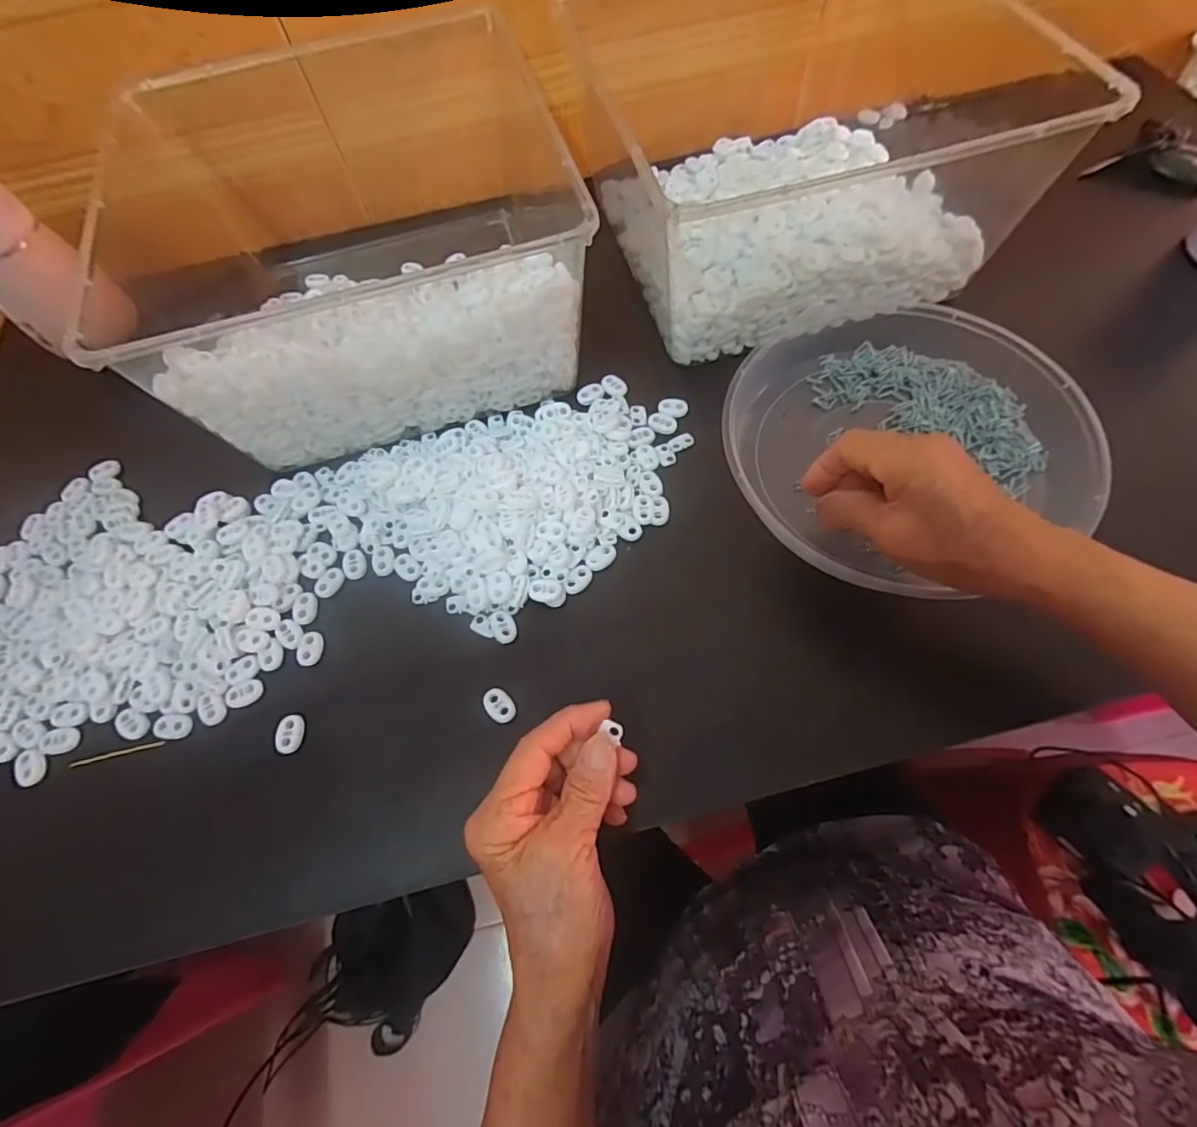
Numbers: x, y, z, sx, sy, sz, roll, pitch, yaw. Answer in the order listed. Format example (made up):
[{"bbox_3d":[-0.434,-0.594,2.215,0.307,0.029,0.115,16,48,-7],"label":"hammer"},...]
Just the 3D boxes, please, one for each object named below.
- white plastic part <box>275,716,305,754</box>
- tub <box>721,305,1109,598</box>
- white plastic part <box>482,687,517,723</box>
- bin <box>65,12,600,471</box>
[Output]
[{"bbox_3d":[-0.189,0.104,0.338,0.011,0.009,0.023,-3,65,2],"label":"white plastic part"},{"bbox_3d":[0.202,-0.092,0.385,0.230,0.045,0.227,-2,66,3],"label":"tub"},{"bbox_3d":[-0.061,0.088,0.341,0.016,0.006,0.023,-37,68,-12],"label":"white plastic part"},{"bbox_3d":[-0.164,-0.259,0.430,0.312,0.123,0.314,-17,66,-3],"label":"bin"}]

